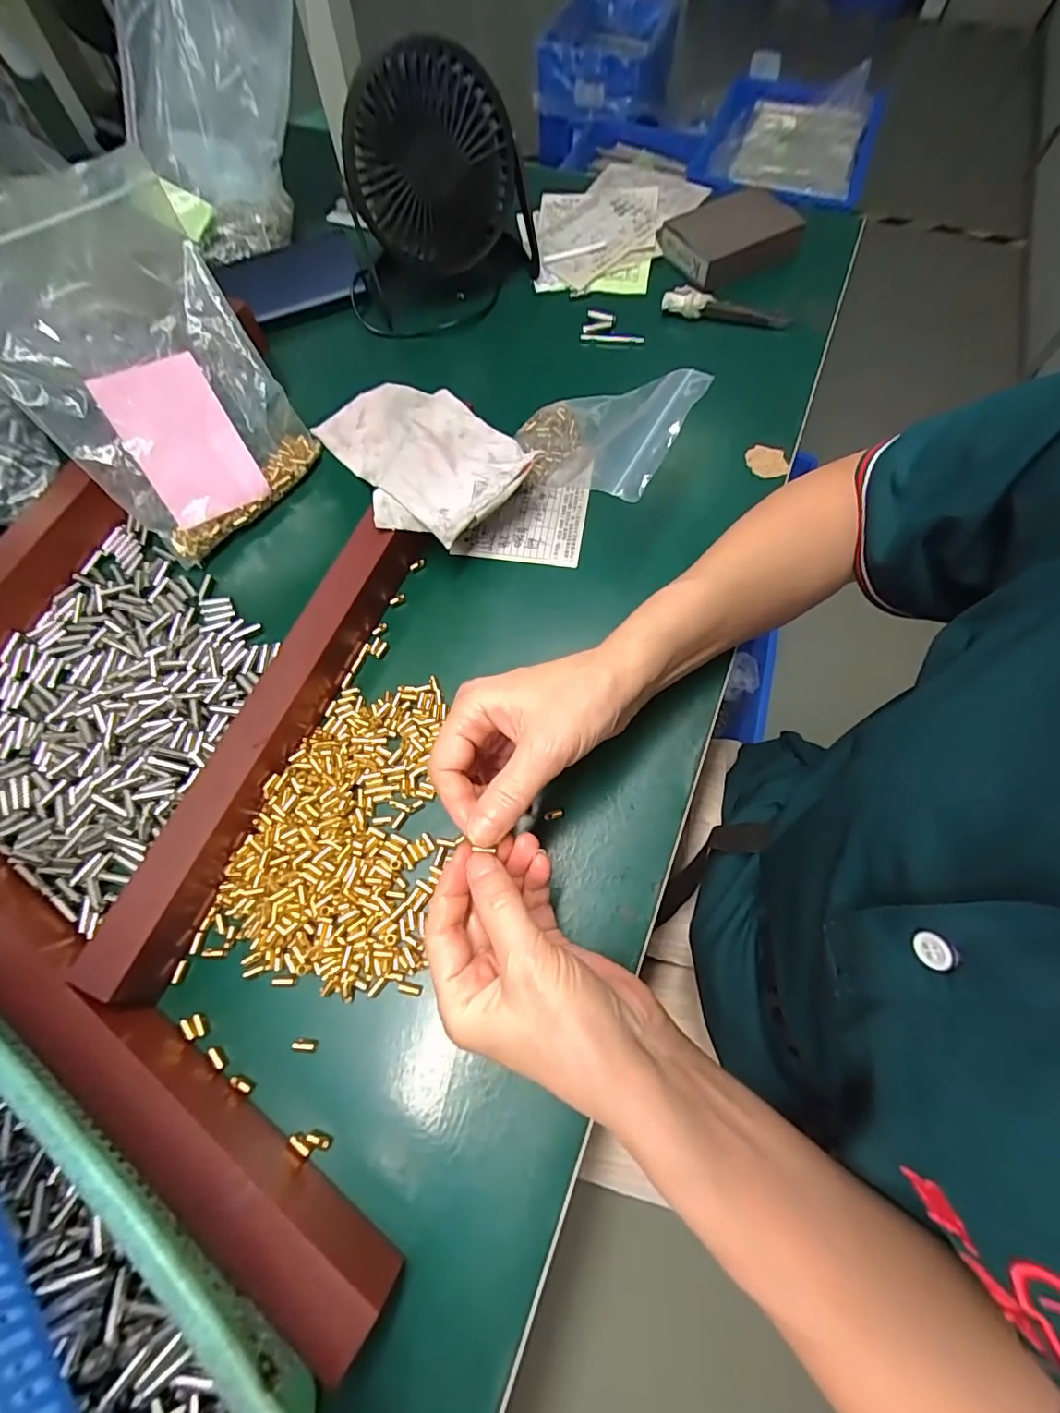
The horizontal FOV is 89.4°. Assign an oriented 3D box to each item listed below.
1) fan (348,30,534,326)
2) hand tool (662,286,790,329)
[{"bbox_3d":[-0.071,-0.415,0.432,0.143,0.140,0.092,-15,68,-6],"label":"fan"},{"bbox_3d":[0.161,-0.329,0.440,0.101,0.018,0.015,10,68,5],"label":"hand tool"}]

